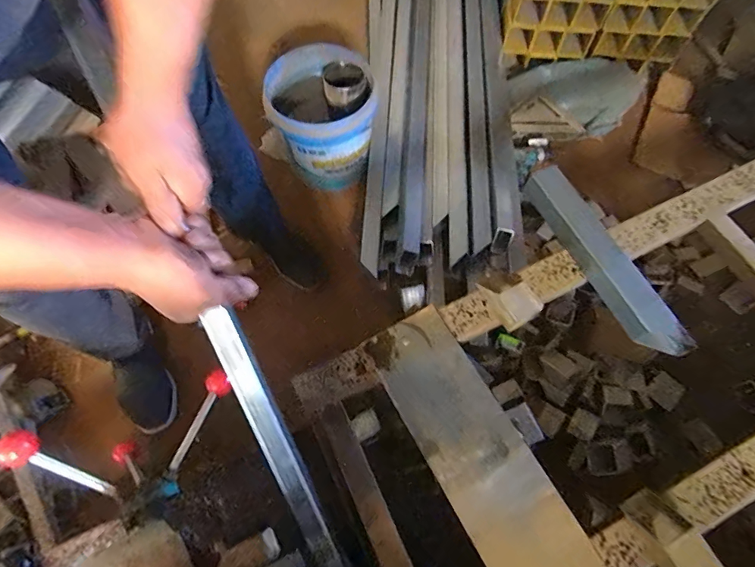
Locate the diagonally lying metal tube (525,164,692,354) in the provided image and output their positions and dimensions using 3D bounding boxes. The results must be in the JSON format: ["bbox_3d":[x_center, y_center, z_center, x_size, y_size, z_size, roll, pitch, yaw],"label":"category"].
[{"bbox_3d":[0.294,-0.034,0.567,0.050,0.046,0.291,-24,68,-10],"label":"diagonally lying metal tube"}]

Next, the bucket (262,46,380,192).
[{"bbox_3d":[-0.136,-0.412,1.098,0.239,0.224,0.260,0,66,0],"label":"bucket"}]

